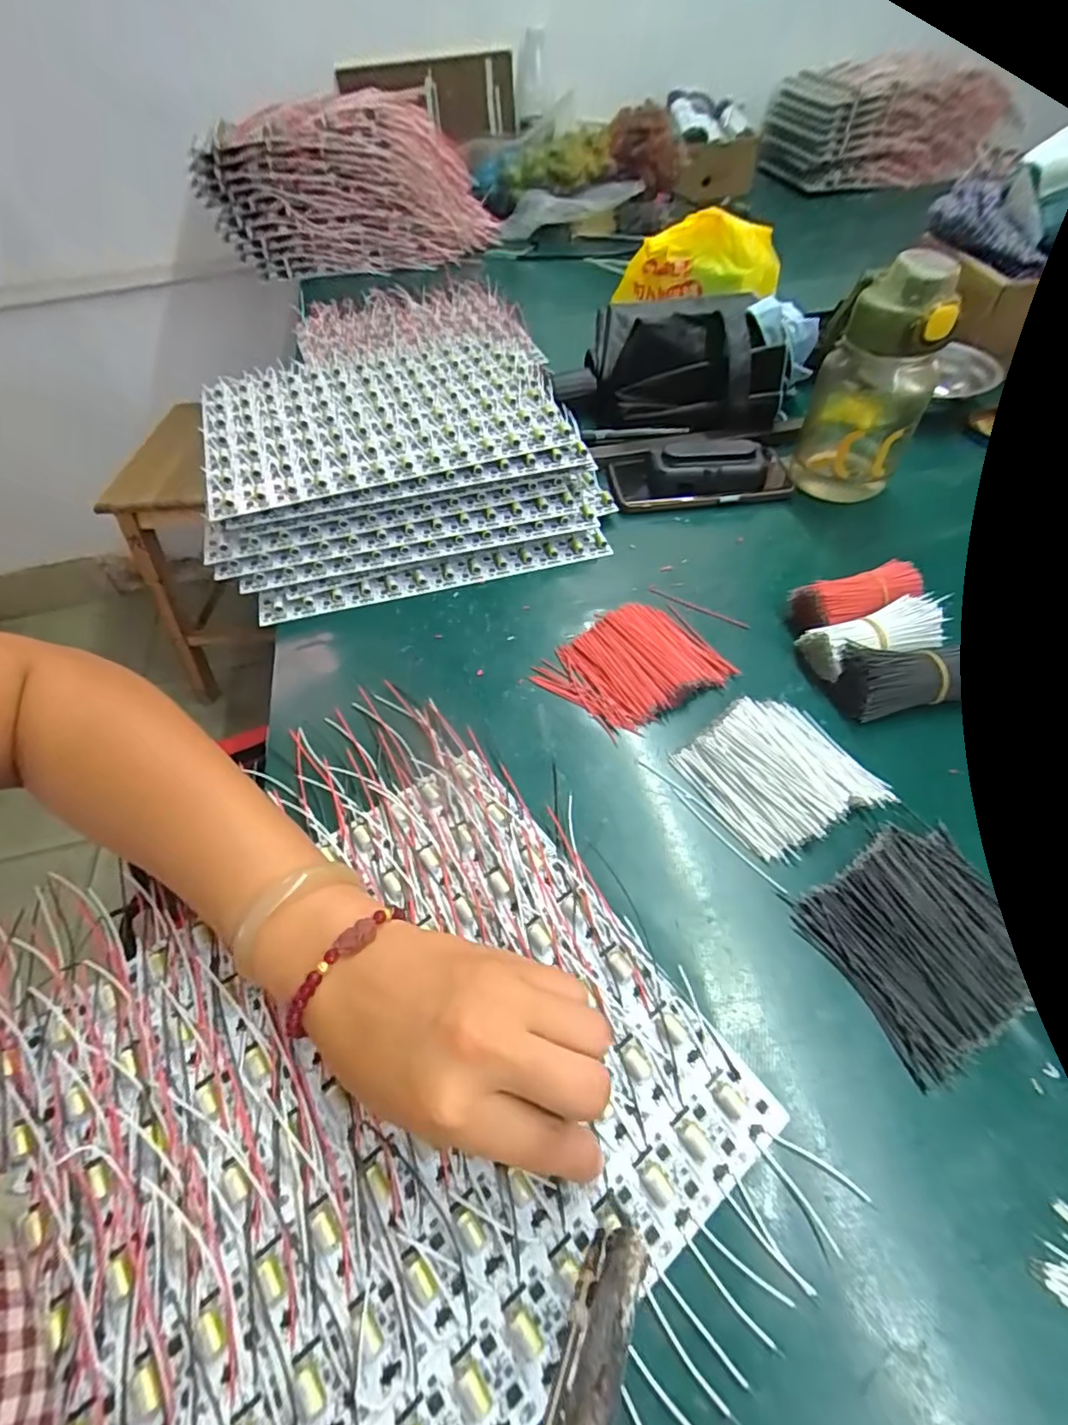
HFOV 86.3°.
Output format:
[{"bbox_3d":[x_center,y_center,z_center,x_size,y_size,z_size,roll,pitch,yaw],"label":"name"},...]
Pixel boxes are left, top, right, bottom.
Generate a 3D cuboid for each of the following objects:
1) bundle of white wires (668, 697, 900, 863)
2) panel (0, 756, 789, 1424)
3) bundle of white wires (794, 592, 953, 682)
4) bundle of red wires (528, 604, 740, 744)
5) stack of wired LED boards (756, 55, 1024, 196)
[{"bbox_3d":[0.149,0.034,0.344,0.098,0.018,0.088,-23,56,-15],"label":"bundle of white wires"},{"bbox_3d":[-0.075,0.165,0.253,0.277,0.014,0.249,-32,59,-20],"label":"panel"},{"bbox_3d":[0.236,-0.052,0.398,0.088,0.039,0.040,-11,54,-7],"label":"bundle of white wires"},{"bbox_3d":[0.070,-0.035,0.404,0.118,0.017,0.089,-29,58,-18],"label":"bundle of red wires"},{"bbox_3d":[0.589,-0.971,0.951,0.394,0.155,0.118,-21,59,-9],"label":"stack of wired LED boards"}]

